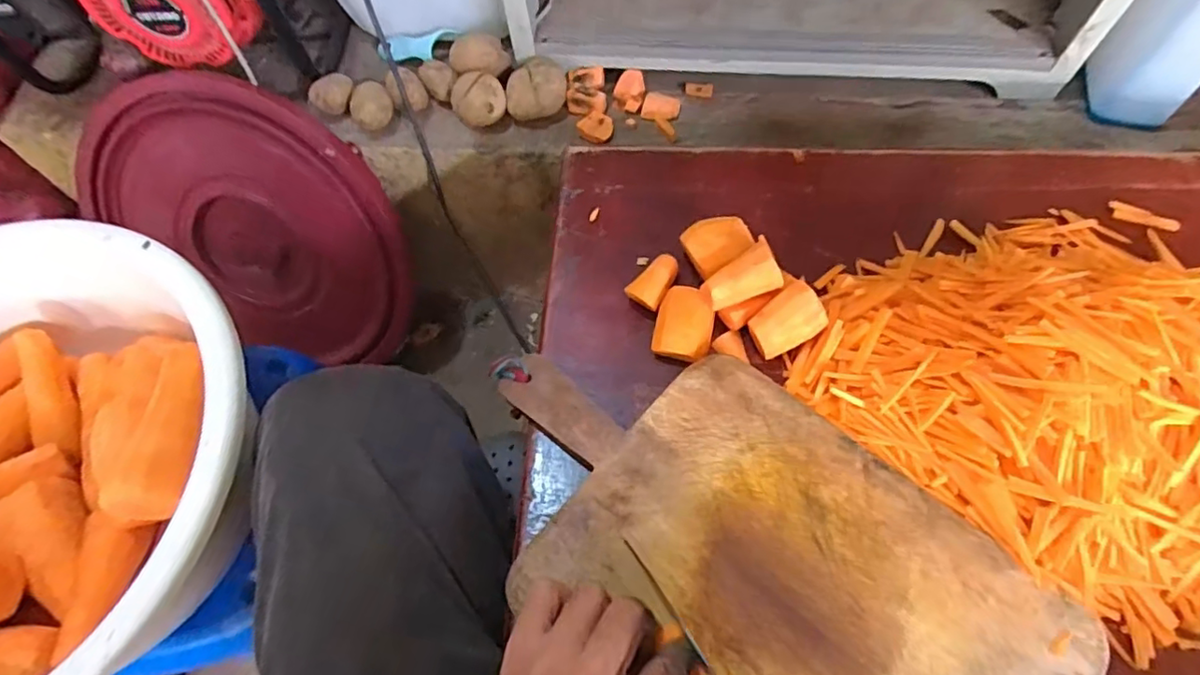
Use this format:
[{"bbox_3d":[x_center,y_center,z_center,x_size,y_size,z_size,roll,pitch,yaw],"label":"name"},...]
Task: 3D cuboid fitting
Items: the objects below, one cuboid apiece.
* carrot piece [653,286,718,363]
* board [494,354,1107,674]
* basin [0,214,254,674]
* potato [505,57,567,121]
[{"bbox_3d":[0.066,-0.008,0.461,0.044,0.034,0.056,11,65,9],"label":"carrot piece"},{"bbox_3d":[0.085,0.143,0.382,0.374,0.036,0.226,39,72,19],"label":"board"},{"bbox_3d":[-0.409,0.105,0.408,0.353,0.121,0.331,-1,64,3],"label":"basin"},{"bbox_3d":[-0.073,-0.287,0.692,0.069,0.052,0.073,-3,64,2],"label":"potato"}]

